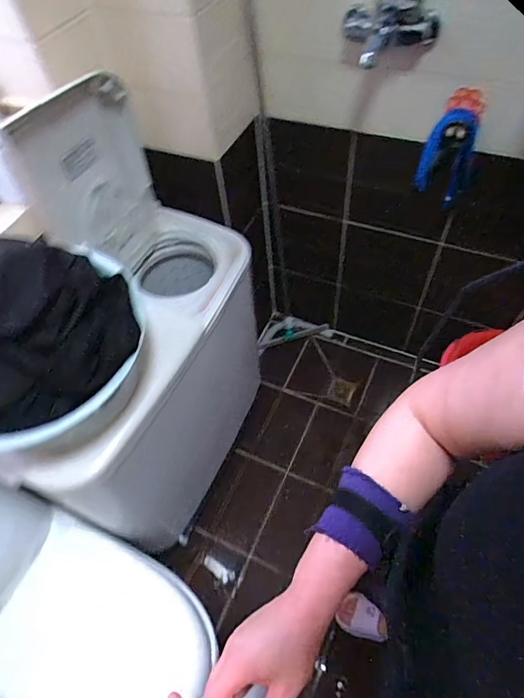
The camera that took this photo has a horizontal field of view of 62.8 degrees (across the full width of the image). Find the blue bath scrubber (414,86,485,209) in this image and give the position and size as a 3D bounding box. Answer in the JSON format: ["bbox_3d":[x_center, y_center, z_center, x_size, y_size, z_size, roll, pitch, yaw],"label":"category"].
[{"bbox_3d":[0.439,-0.464,1.025,0.117,0.267,0.057,22,60,18],"label":"blue bath scrubber"}]

